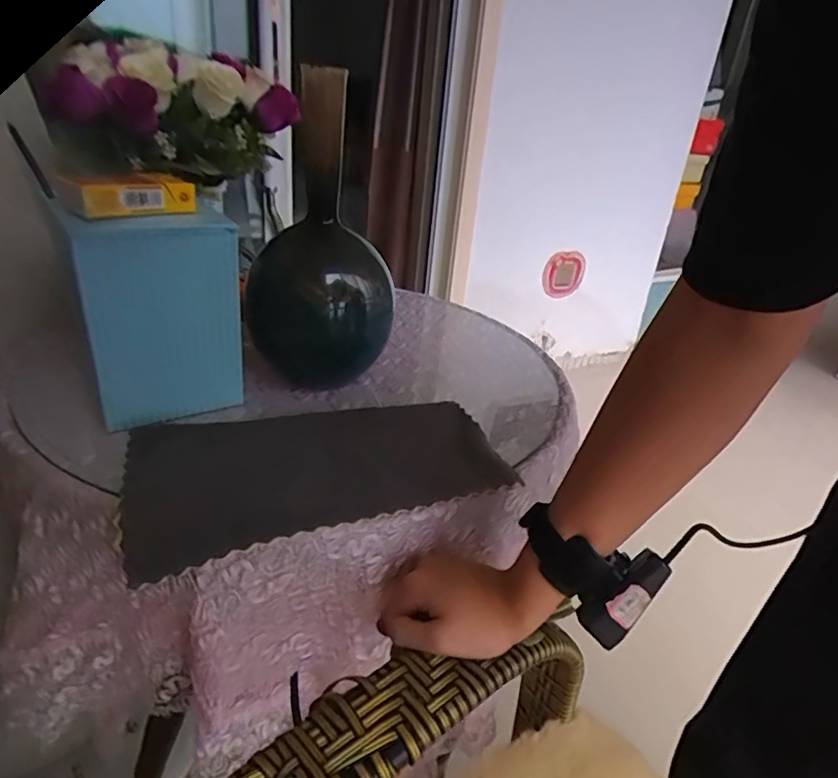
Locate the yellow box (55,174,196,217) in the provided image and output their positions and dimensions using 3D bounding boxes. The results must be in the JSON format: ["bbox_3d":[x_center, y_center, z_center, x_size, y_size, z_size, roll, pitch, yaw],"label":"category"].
[{"bbox_3d":[-0.236,-0.160,0.445,0.045,0.028,0.096,26,34,37],"label":"yellow box"}]

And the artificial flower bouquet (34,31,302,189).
[{"bbox_3d":[-0.259,-0.297,0.609,0.253,0.120,0.160,-11,31,-28],"label":"artificial flower bouquet"}]

